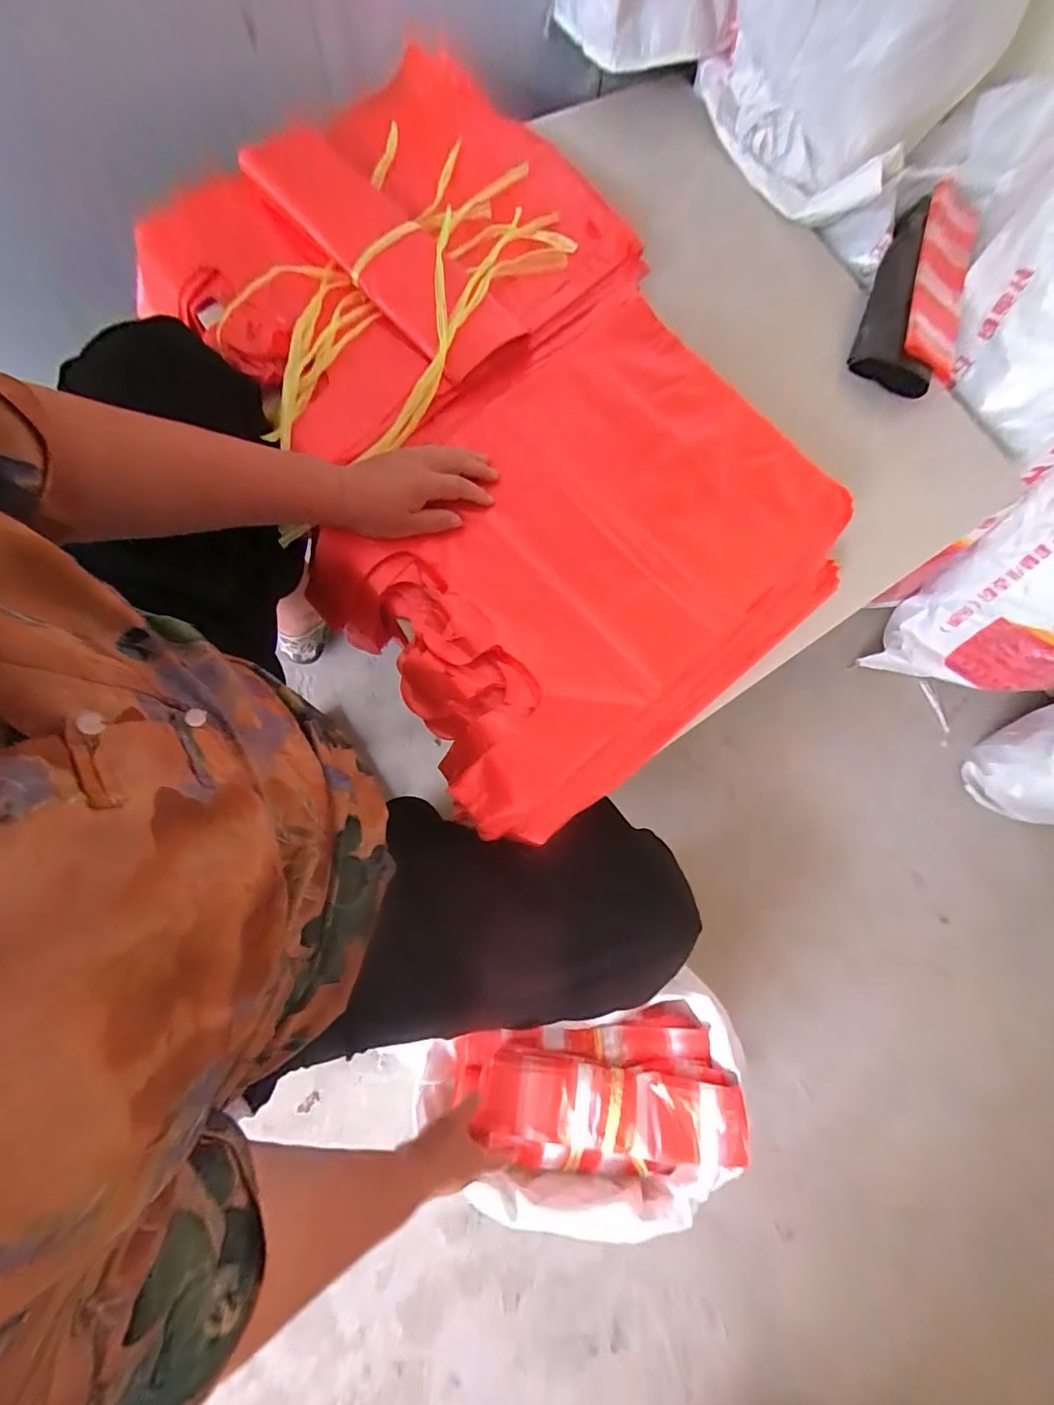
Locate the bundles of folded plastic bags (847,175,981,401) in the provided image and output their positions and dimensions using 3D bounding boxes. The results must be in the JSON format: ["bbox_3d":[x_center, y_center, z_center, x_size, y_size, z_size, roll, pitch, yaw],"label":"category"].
[{"bbox_3d":[0.527,-0.553,0.674,0.129,0.053,0.316,23,77,-3],"label":"bundles of folded plastic bags"}]

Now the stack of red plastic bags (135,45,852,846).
[{"bbox_3d":[-0.055,-0.332,0.573,0.517,0.076,0.830,-35,81,-8],"label":"stack of red plastic bags"}]

